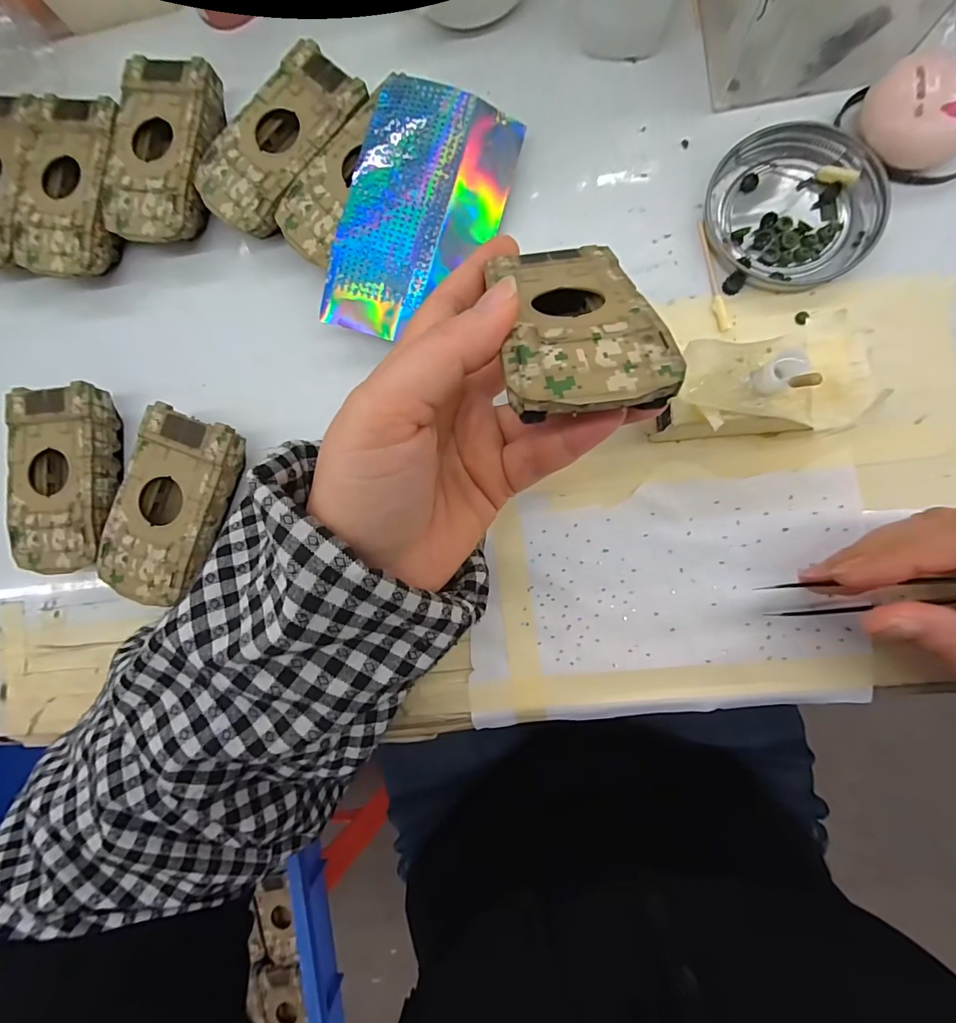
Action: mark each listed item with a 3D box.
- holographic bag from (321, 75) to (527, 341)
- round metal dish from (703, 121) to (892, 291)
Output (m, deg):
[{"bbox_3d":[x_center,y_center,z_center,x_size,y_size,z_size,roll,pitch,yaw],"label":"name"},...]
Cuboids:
[{"bbox_3d":[-0.030,-0.146,0.231,0.071,0.026,0.124,19,88,8],"label":"holographic bag"},{"bbox_3d":[0.152,-0.148,0.218,0.075,0.009,0.076,-1,86,7],"label":"round metal dish"}]

